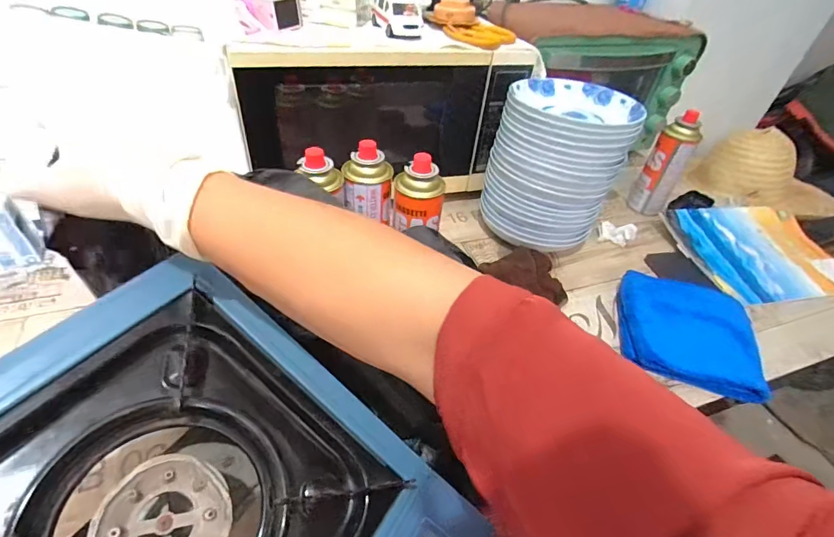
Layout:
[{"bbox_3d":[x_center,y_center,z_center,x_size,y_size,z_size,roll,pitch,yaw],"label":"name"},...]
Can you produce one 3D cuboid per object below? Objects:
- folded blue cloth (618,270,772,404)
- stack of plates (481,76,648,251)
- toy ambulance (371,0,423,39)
[{"bbox_3d":[0.372,0.081,0.575,0.166,0.033,0.172,16,45,9],"label":"folded blue cloth"},{"bbox_3d":[0.223,-0.167,0.679,0.195,0.211,0.181,18,45,12],"label":"stack of plates"},{"bbox_3d":[-0.029,-0.378,0.610,0.054,0.047,0.100,-16,48,-22],"label":"toy ambulance"}]

